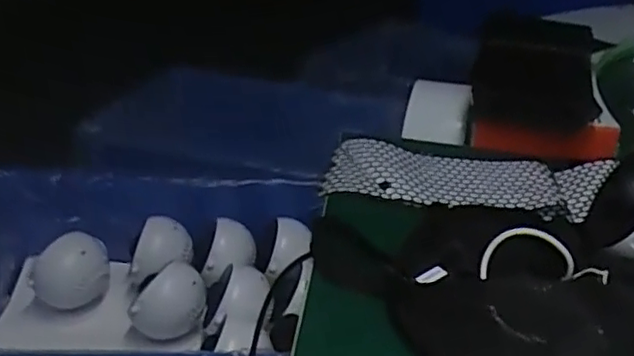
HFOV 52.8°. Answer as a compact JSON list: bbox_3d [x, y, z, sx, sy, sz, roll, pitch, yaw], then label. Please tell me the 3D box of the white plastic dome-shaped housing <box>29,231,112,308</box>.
[{"bbox_3d":[-0.359,0.135,0.934,0.104,0.094,0.058,-1,29,-10],"label":"white plastic dome-shaped housing"}]

